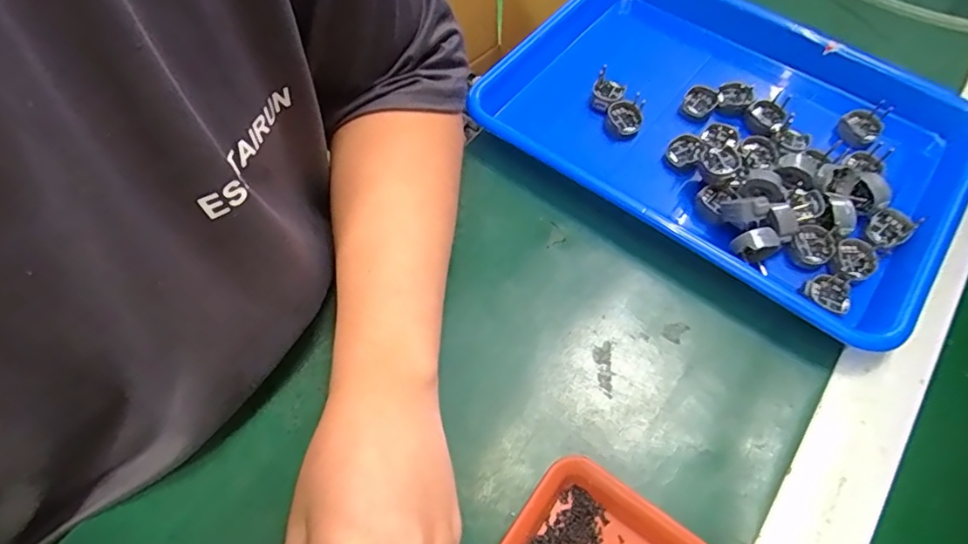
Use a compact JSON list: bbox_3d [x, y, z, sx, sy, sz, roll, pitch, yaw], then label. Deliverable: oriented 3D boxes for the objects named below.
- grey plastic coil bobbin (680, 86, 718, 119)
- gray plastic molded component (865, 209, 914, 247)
[{"bbox_3d":[0.168,-0.132,0.422,0.023,0.013,0.024,-1,60,1],"label":"grey plastic coil bobbin"},{"bbox_3d":[0.272,-0.029,0.365,0.026,0.010,0.024,-34,65,-17],"label":"gray plastic molded component"}]

